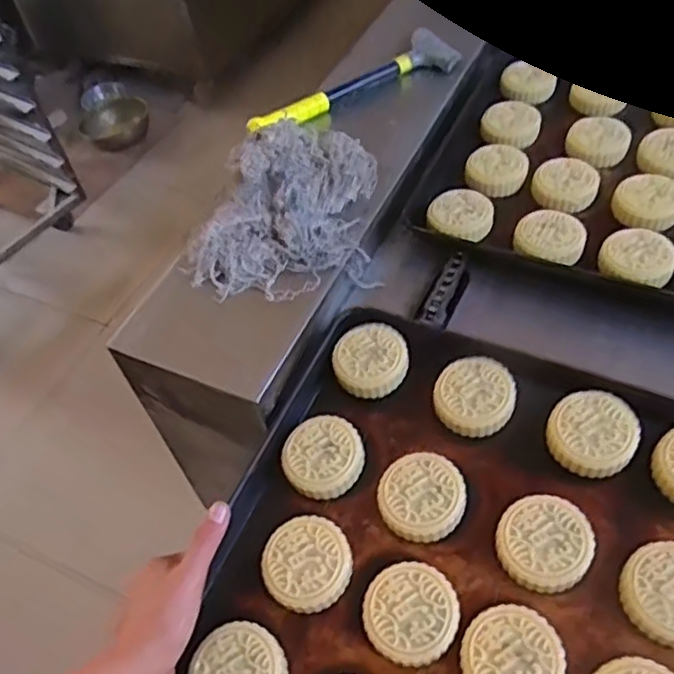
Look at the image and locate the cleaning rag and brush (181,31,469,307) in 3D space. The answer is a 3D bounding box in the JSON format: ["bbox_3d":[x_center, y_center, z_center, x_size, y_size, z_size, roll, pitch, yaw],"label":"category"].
[{"bbox_3d":[0.002,-0.231,0.794,0.183,0.085,0.493,20,58,14],"label":"cleaning rag and brush"}]

